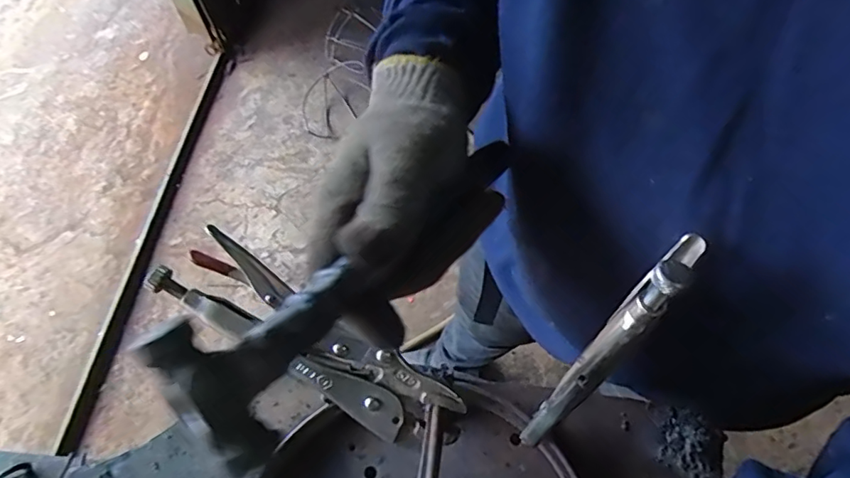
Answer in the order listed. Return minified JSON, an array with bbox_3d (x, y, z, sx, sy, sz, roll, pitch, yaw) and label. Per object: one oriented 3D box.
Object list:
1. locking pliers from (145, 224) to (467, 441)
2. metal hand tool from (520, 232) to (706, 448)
[{"bbox_3d":[-0.063,0.055,0.290,0.172,0.022,0.043,33,67,-3],"label":"locking pliers"},{"bbox_3d":[0.083,0.057,0.256,0.013,0.150,0.044,42,44,22],"label":"metal hand tool"}]

